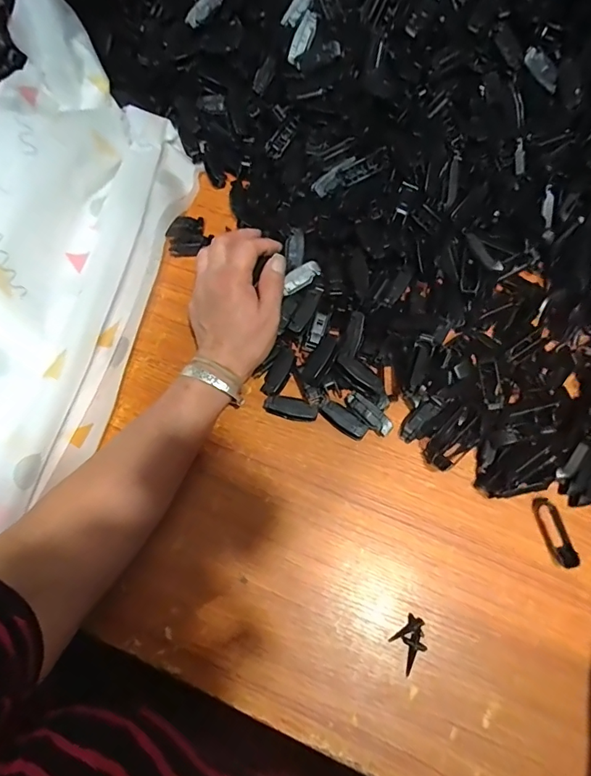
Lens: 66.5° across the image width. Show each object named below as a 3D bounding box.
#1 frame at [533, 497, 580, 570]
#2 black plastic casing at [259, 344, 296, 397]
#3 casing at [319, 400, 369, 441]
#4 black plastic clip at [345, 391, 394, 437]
[{"bbox_3d":[0.222,0.121,0.381,0.018,0.013,0.057,-13,70,-3],"label":"frame"},{"bbox_3d":[-0.015,-0.016,0.433,0.018,0.017,0.052,28,73,11],"label":"black plastic casing"},{"bbox_3d":[0.044,0.031,0.417,0.045,0.015,0.017,36,75,13],"label":"casing"},{"bbox_3d":[0.067,0.024,0.415,0.049,0.010,0.018,38,75,14],"label":"black plastic clip"}]

